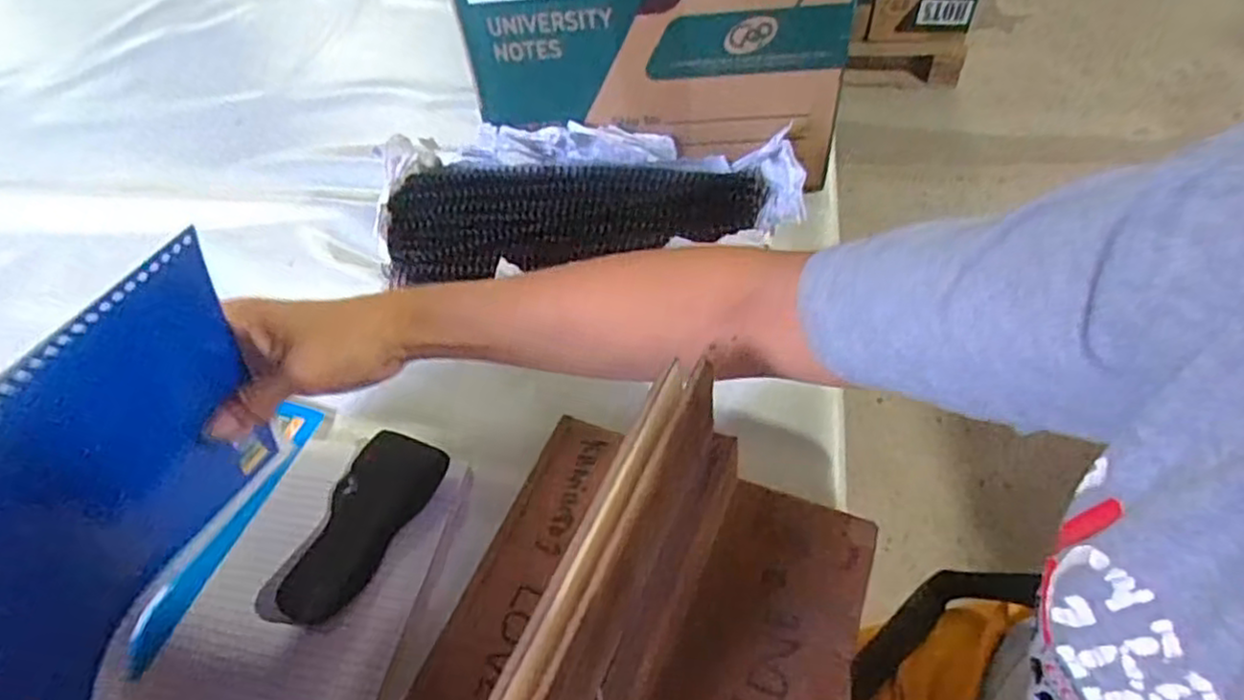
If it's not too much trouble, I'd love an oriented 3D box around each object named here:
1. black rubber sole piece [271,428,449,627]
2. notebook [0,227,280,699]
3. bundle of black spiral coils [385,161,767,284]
[{"bbox_3d":[-0.159,0.102,0.435,0.055,0.013,0.117,22,57,21],"label":"black rubber sole piece"},{"bbox_3d":[-0.240,0.090,0.309,0.030,0.187,0.237,22,52,2],"label":"notebook"},{"bbox_3d":[-0.036,-0.093,0.553,0.286,0.050,0.098,-3,51,3],"label":"bundle of black spiral coils"}]

